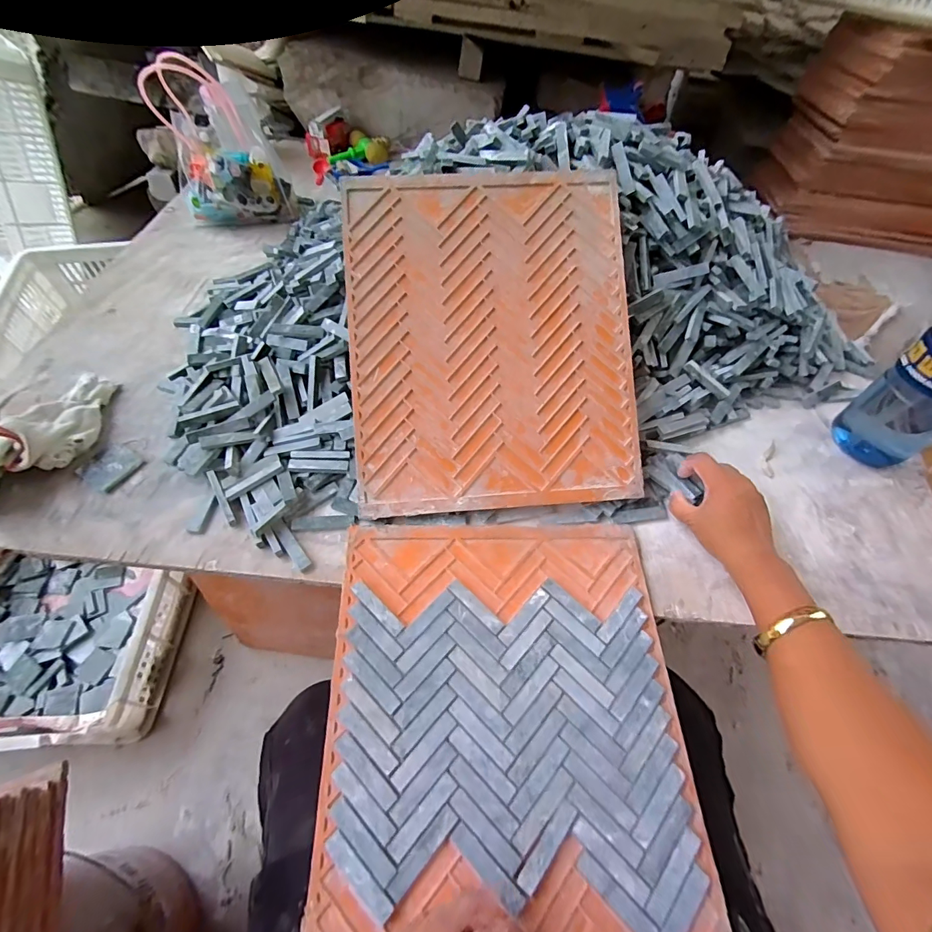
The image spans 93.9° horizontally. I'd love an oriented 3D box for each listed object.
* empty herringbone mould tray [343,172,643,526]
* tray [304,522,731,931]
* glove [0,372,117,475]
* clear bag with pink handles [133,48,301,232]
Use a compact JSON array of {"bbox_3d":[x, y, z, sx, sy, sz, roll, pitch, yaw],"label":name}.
[{"bbox_3d":[0.026,-0.130,0.453,0.289,0.008,0.340,-4,90,-2],"label":"empty herringbone mould tray"},{"bbox_3d":[0.034,0.212,0.361,0.286,0.011,0.348,-1,59,-2],"label":"tray"},{"bbox_3d":[-0.424,-0.035,0.423,0.077,0.060,0.195,13,47,6],"label":"glove"},{"bbox_3d":[-0.357,-0.464,0.637,0.154,0.180,0.071,-25,62,-18],"label":"clear bag with pink handles"}]

